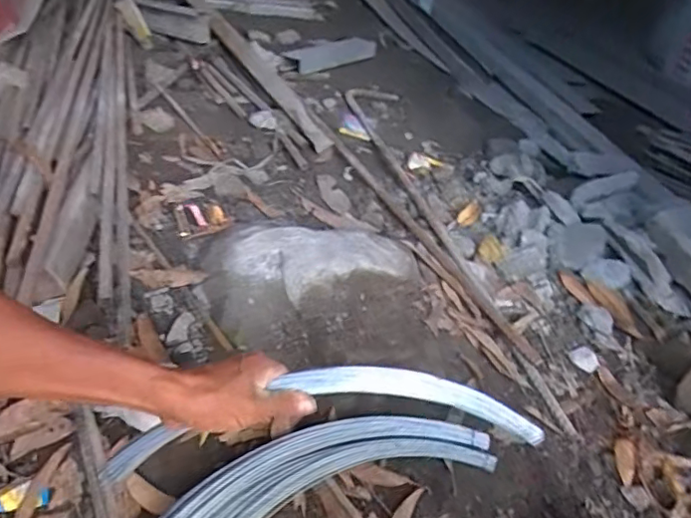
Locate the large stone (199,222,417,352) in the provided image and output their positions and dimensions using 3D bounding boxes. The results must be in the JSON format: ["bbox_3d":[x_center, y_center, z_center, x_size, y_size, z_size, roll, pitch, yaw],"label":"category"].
[{"bbox_3d":[-0.066,0.005,0.917,0.316,0.090,0.216,-17,47,-28],"label":"large stone"}]

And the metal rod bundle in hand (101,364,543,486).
[{"bbox_3d":[-0.022,0.152,0.560,0.414,0.027,0.089,-4,85,-5],"label":"metal rod bundle in hand"}]

